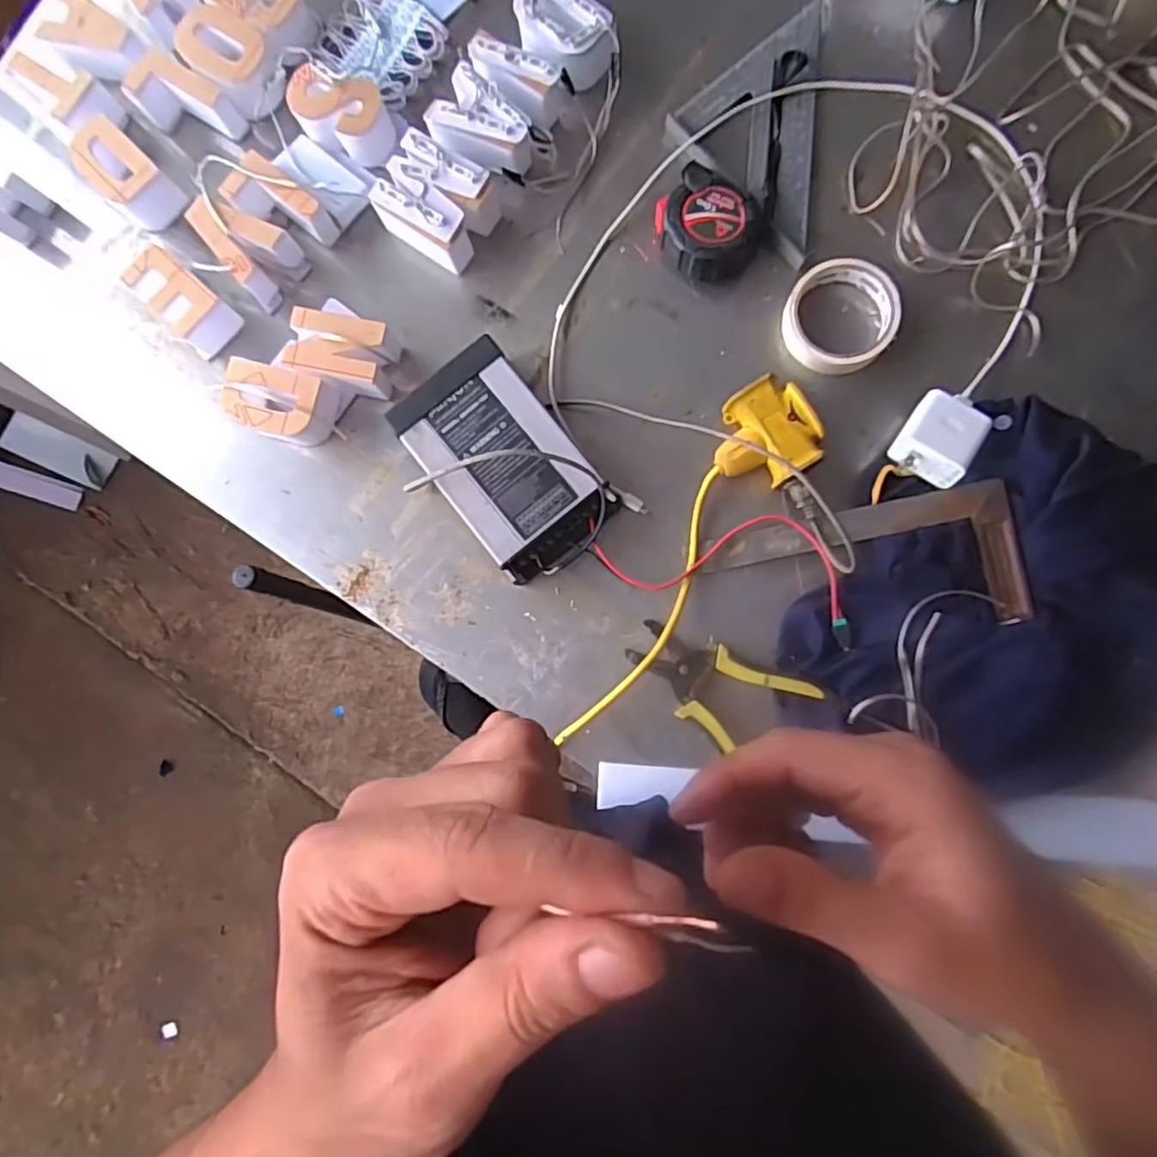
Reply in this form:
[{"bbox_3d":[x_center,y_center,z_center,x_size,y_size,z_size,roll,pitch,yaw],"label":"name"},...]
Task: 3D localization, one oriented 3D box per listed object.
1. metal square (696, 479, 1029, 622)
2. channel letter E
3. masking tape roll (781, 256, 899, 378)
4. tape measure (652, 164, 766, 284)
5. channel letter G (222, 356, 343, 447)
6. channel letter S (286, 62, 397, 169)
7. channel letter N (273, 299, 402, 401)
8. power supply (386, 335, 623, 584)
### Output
[{"bbox_3d":[0.225,-0.005,0.539,0.237,0.039,0.112,-10,85,2],"label":"metal square"},{"bbox_3d":[-0.355,-0.248,0.596,0.097,0.045,0.054,43,88,5],"label":"channel letter E"},{"bbox_3d":[0.223,-0.222,0.570,0.089,0.021,0.089,0,85,3],"label":"masking tape roll"},{"bbox_3d":[0.111,-0.299,0.575,0.082,0.039,0.086,0,85,3],"label":"tape measure"},{"bbox_3d":[-0.257,-0.149,0.580,0.092,0.039,0.058,15,86,4],"label":"channel letter G"},{"bbox_3d":[-0.210,-0.410,0.598,0.094,0.034,0.057,24,87,4],"label":"channel letter S"},{"bbox_3d":[-0.207,-0.198,0.580,0.089,0.039,0.067,13,86,4],"label":"channel letter N"},{"bbox_3d":[-0.062,-0.093,0.562,0.115,0.049,0.185,-37,85,-1],"label":"power supply"}]

